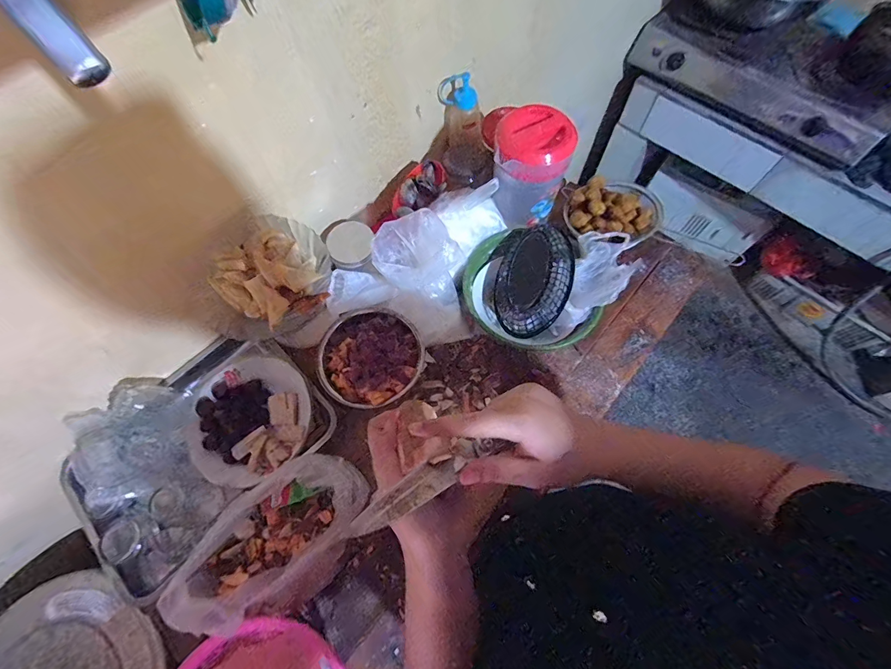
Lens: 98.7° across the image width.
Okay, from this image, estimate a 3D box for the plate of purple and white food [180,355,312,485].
[{"bbox_3d":[-0.324,0.139,0.636,0.197,0.029,0.196,-1,67,2],"label":"plate of purple and white food"}]

